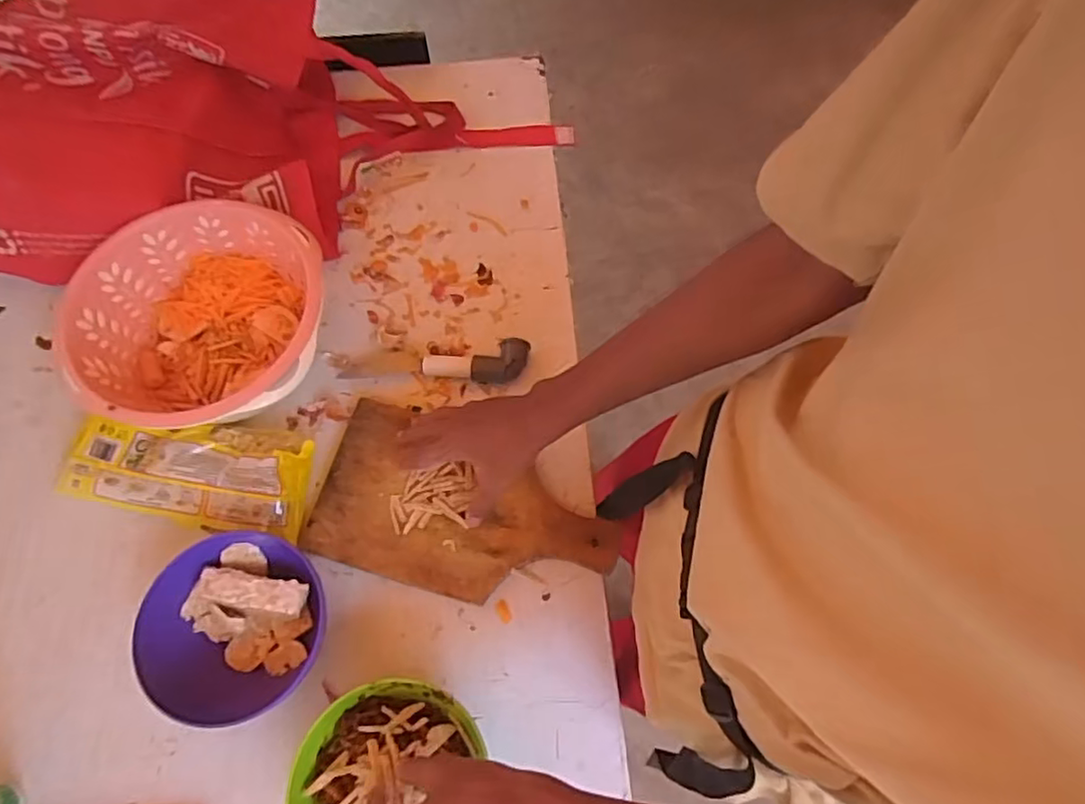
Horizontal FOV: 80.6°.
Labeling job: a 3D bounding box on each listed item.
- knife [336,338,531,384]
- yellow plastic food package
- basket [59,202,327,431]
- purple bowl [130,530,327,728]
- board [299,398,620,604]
[{"bbox_3d":[-0.113,-0.040,0.680,0.195,0.024,0.041,-1,67,0],"label":"knife"},{"bbox_3d":[-0.343,0.066,0.627,0.227,0.044,0.101,8,68,3],"label":"yellow plastic food package"},{"bbox_3d":[-0.336,-0.076,0.657,0.236,0.103,0.230,0,67,0],"label":"basket"},{"bbox_3d":[-0.262,0.193,0.554,0.156,0.078,0.148,0,67,0],"label":"purple bowl"},{"bbox_3d":[-0.075,0.105,0.632,0.296,0.015,0.163,13,69,4],"label":"board"}]

